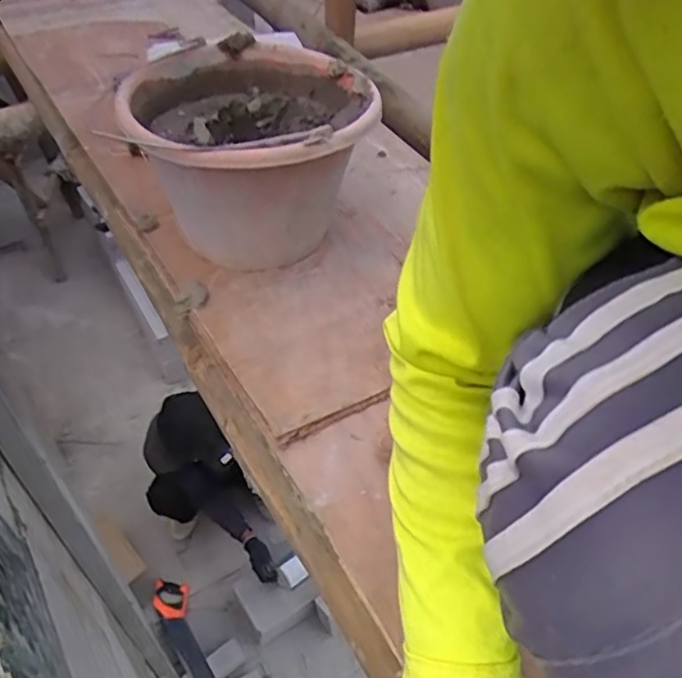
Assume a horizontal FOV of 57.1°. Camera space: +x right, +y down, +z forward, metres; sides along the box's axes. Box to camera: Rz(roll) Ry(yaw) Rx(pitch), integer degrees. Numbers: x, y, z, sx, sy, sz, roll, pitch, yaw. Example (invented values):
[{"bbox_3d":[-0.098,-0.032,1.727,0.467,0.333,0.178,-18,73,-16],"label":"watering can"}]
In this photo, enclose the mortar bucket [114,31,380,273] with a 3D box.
[{"bbox_3d":[-0.076,-0.170,0.622,0.203,0.189,0.209,0,47,0],"label":"mortar bucket"}]

